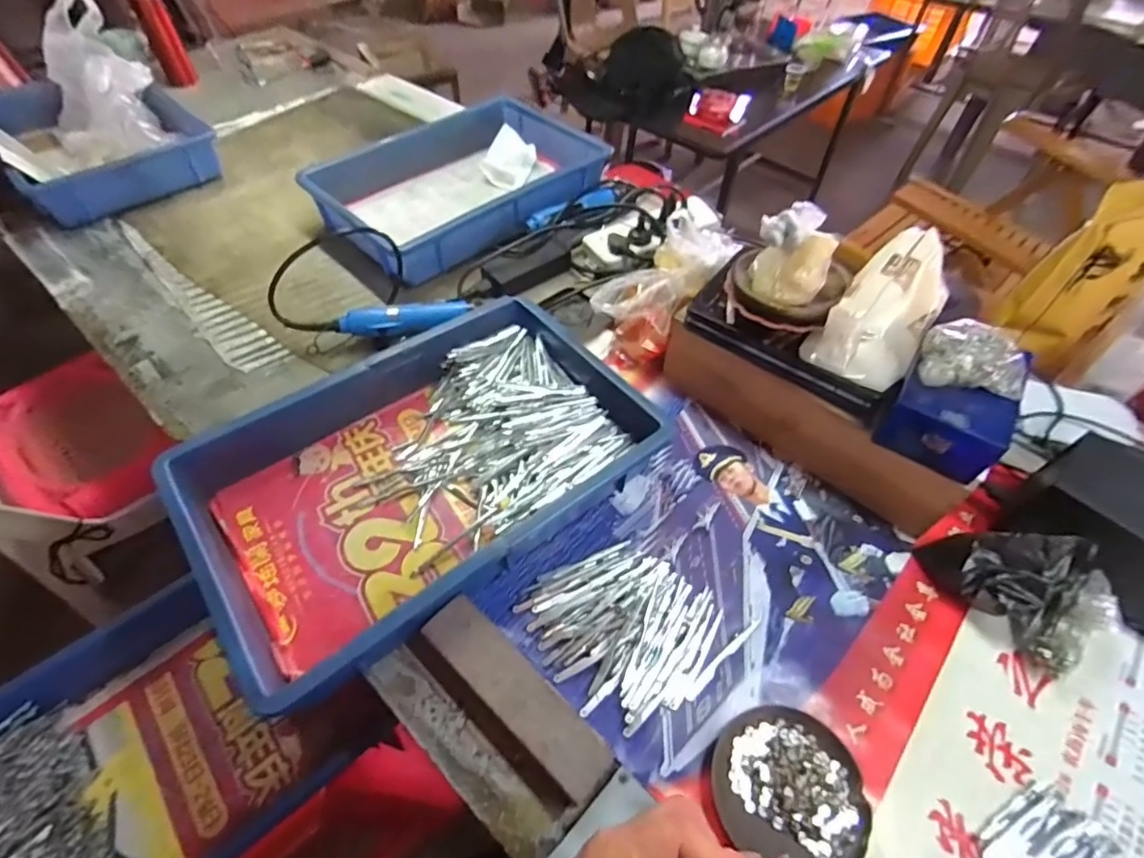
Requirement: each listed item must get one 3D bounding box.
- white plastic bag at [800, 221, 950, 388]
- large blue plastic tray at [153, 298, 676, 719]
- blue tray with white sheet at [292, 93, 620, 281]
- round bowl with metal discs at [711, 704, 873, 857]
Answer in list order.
[{"bbox_3d":[0.309,-0.118,0.530,0.089,0.075,0.169,35,60,23],"label":"white plastic bag"},{"bbox_3d":[-0.144,0.036,0.562,0.429,0.074,0.282,-31,58,-26],"label":"large blue plastic tray"},{"bbox_3d":[-0.166,-0.403,0.906,0.439,0.103,0.294,-32,59,-27],"label":"blue tray with white sheet"},{"bbox_3d":[0.168,0.278,0.419,0.111,0.017,0.106,28,54,19],"label":"round bowl with metal discs"}]

